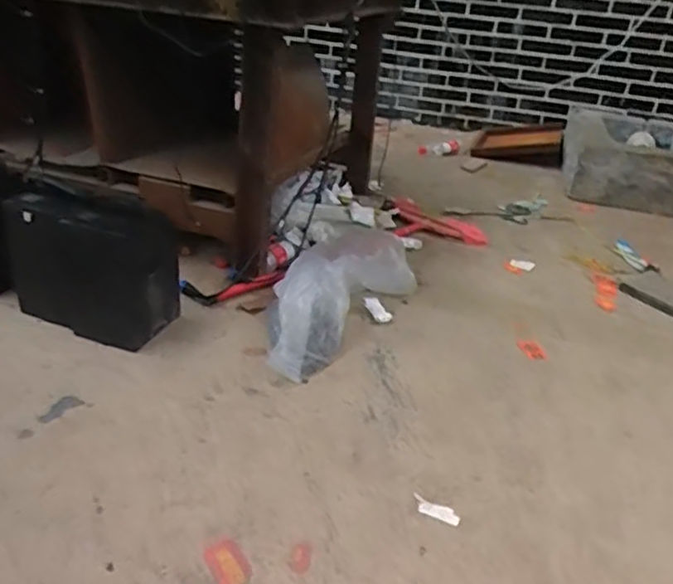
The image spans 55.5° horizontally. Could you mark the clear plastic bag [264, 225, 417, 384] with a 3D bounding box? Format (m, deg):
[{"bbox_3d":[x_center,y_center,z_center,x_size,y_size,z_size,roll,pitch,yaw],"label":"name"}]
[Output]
[{"bbox_3d":[0.018,-0.025,1.531,0.272,0.151,0.655,13,31,15],"label":"clear plastic bag"}]

